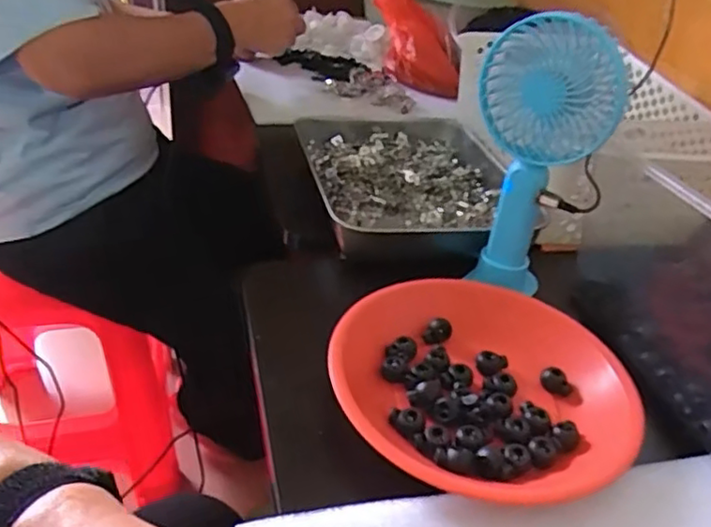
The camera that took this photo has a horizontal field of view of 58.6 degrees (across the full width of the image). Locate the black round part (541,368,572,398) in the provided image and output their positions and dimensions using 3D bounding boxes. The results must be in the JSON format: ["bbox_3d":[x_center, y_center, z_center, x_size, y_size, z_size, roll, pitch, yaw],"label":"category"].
[{"bbox_3d":[0.138,0.081,0.435,0.021,0.011,0.014,18,36,16],"label":"black round part"}]

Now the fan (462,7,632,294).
[{"bbox_3d":[0.129,-0.073,0.473,0.095,0.202,0.040,11,34,7],"label":"fan"}]

